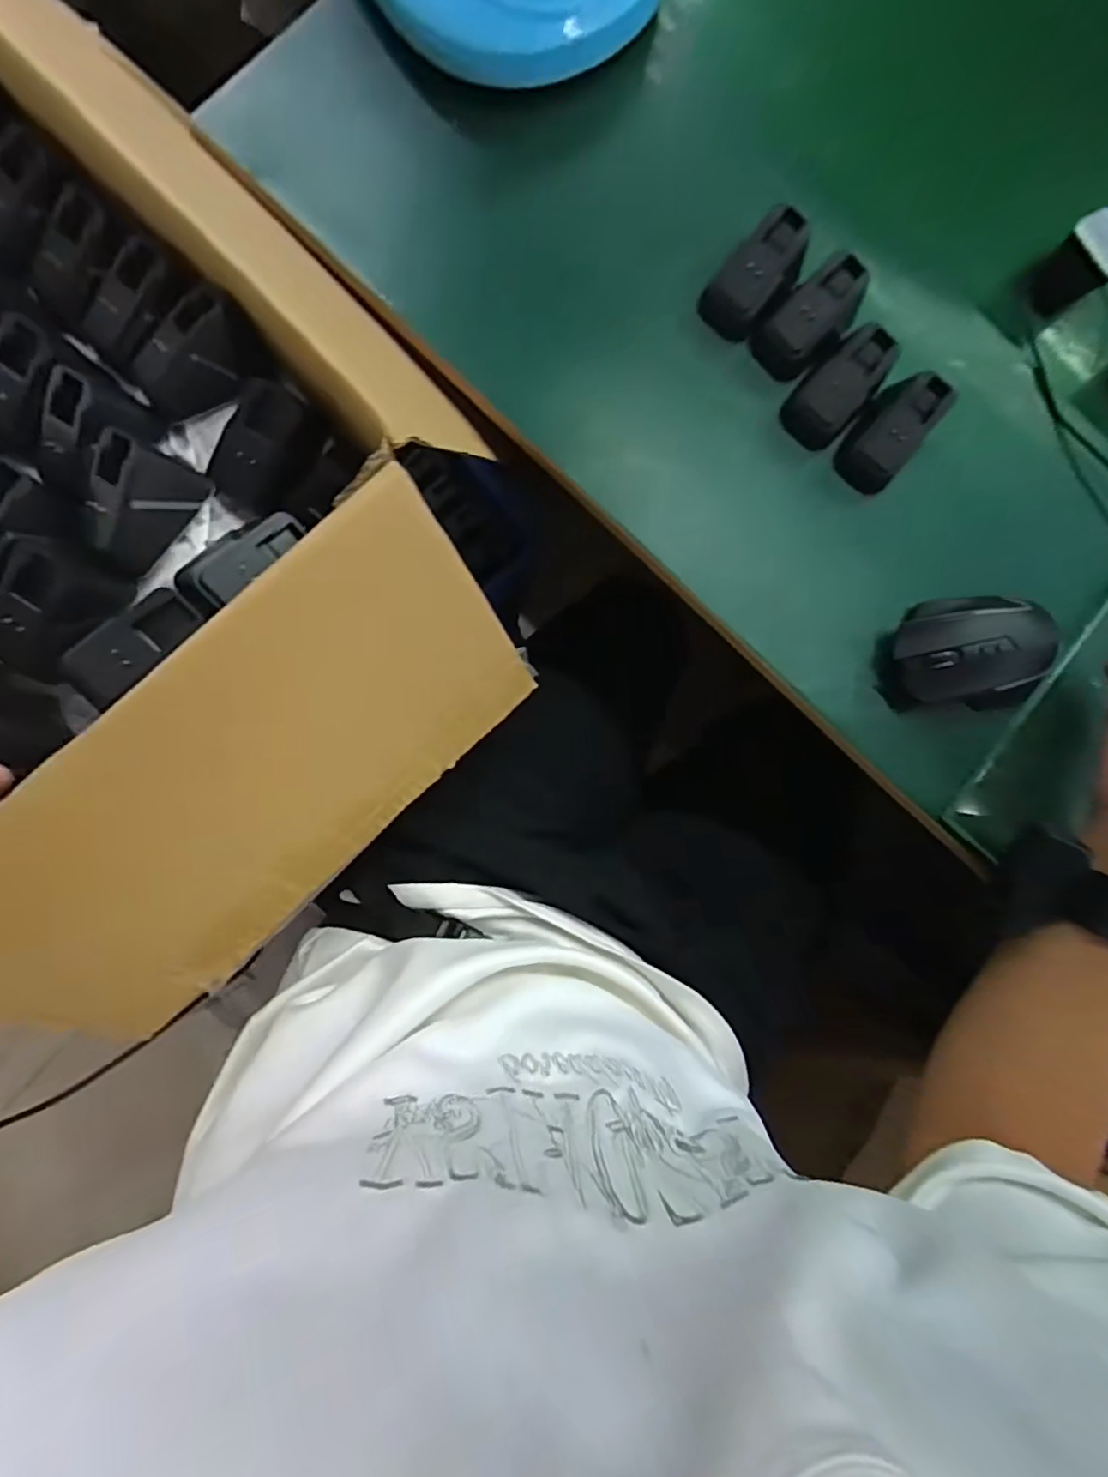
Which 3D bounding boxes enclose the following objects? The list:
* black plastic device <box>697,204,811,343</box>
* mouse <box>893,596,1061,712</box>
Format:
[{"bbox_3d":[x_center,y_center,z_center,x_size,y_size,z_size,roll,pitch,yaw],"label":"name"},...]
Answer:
[{"bbox_3d":[0.134,-0.308,0.404,0.047,0.046,0.064,39,83,-4],"label":"black plastic device"},{"bbox_3d":[0.299,-0.061,0.410,0.118,0.034,0.077,-3,88,-7],"label":"mouse"}]

